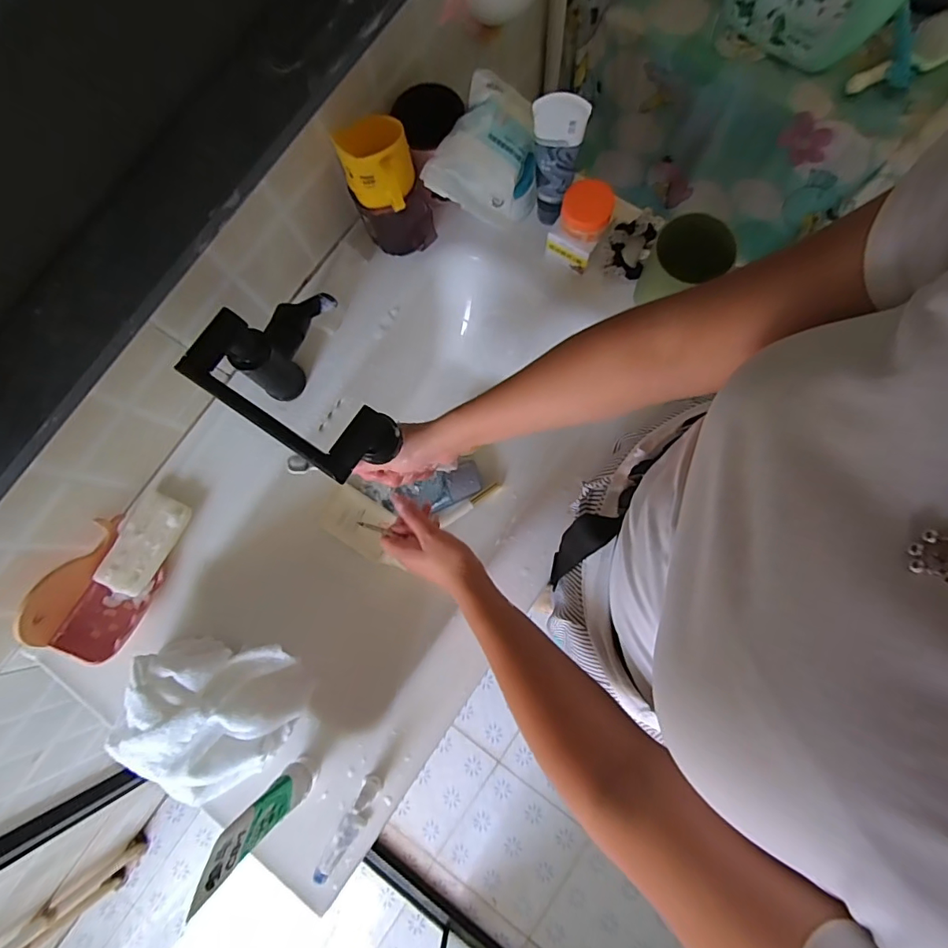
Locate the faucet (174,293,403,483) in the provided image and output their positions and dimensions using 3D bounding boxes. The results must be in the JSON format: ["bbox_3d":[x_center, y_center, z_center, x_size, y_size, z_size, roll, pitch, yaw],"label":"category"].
[{"bbox_3d":[-0.155,-0.098,0.534,0.225,0.175,0.154,33,85,9],"label":"faucet"}]

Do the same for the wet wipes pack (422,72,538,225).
[{"bbox_3d":[0.027,-0.368,0.573,0.130,0.060,0.146,30,102,-21],"label":"wet wipes pack"}]

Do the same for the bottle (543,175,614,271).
[{"bbox_3d":[0.128,-0.298,0.596,0.060,0.095,0.062,-1,80,4],"label":"bottle"}]

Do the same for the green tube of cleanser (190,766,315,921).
[{"bbox_3d":[-0.192,0.319,0.456,0.030,0.191,0.049,35,85,9],"label":"green tube of cleanser"}]

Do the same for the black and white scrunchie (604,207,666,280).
[{"bbox_3d":[0.198,-0.291,0.622,0.058,0.036,0.086,22,83,8],"label":"black and white scrunchie"}]

